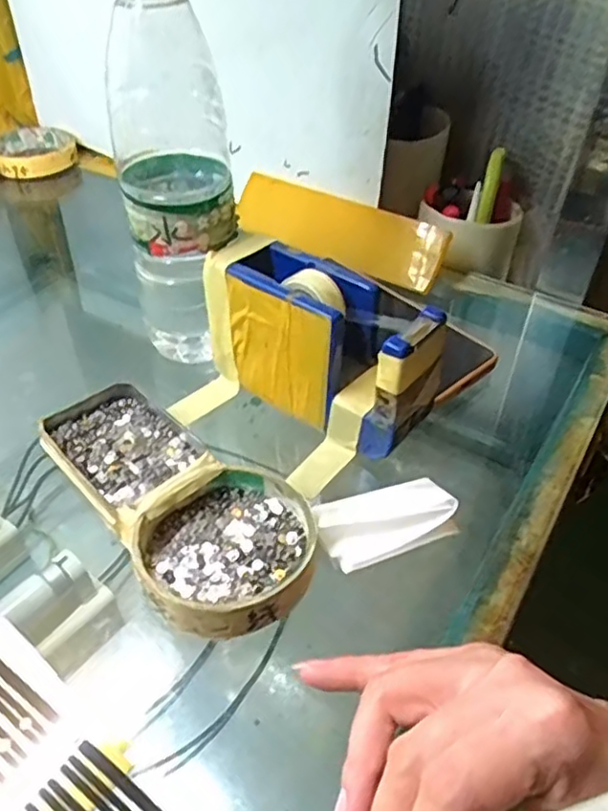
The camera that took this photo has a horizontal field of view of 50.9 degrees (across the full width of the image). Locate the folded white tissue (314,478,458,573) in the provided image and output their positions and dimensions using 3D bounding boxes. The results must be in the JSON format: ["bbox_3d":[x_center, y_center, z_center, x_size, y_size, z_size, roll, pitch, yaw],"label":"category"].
[{"bbox_3d":[0.039,0.053,0.315,0.066,0.012,0.040,-17,46,-21],"label":"folded white tissue"}]

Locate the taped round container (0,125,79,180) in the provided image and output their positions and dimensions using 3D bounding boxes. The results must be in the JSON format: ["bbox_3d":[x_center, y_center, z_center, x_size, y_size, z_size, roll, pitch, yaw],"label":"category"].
[{"bbox_3d":[-0.276,-0.260,0.655,0.082,0.020,0.098,-16,45,-18],"label":"taped round container"}]

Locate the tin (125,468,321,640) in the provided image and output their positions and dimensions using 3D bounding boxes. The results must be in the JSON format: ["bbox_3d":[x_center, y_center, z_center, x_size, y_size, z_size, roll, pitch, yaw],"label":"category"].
[{"bbox_3d":[-0.034,0.066,0.295,0.081,0.019,0.077,2,42,-1],"label":"tin"}]

